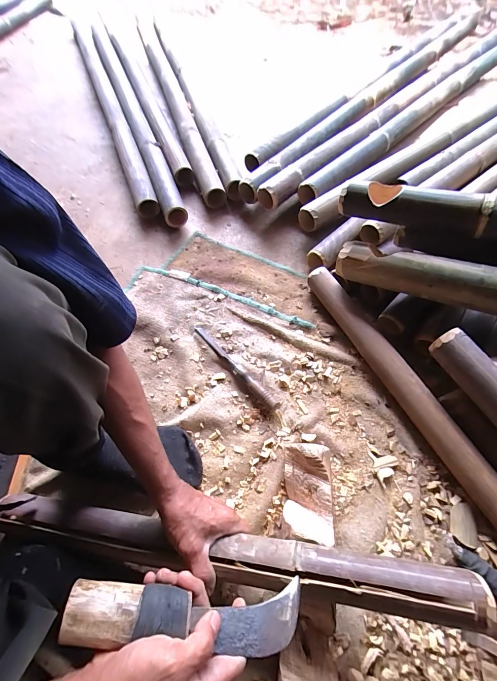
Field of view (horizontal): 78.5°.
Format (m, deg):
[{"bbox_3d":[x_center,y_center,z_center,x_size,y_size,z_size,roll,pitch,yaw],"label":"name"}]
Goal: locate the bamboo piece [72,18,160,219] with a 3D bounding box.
[{"bbox_3d":[-0.521,-0.894,1.126,0.067,0.095,1.408,-21,61,-8],"label":"bamboo piece"}]

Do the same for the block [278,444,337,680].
[{"bbox_3d":[0.084,0.304,0.422,0.075,0.068,0.303,3,61,6],"label":"block"}]

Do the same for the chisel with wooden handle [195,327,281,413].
[{"bbox_3d":[-0.027,0.047,0.601,0.026,0.023,0.240,-39,65,-16],"label":"chisel with wooden handle"}]

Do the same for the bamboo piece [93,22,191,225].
[{"bbox_3d":[-0.431,-0.852,1.100,0.068,0.064,1.352,-21,61,-8],"label":"bamboo piece"}]

